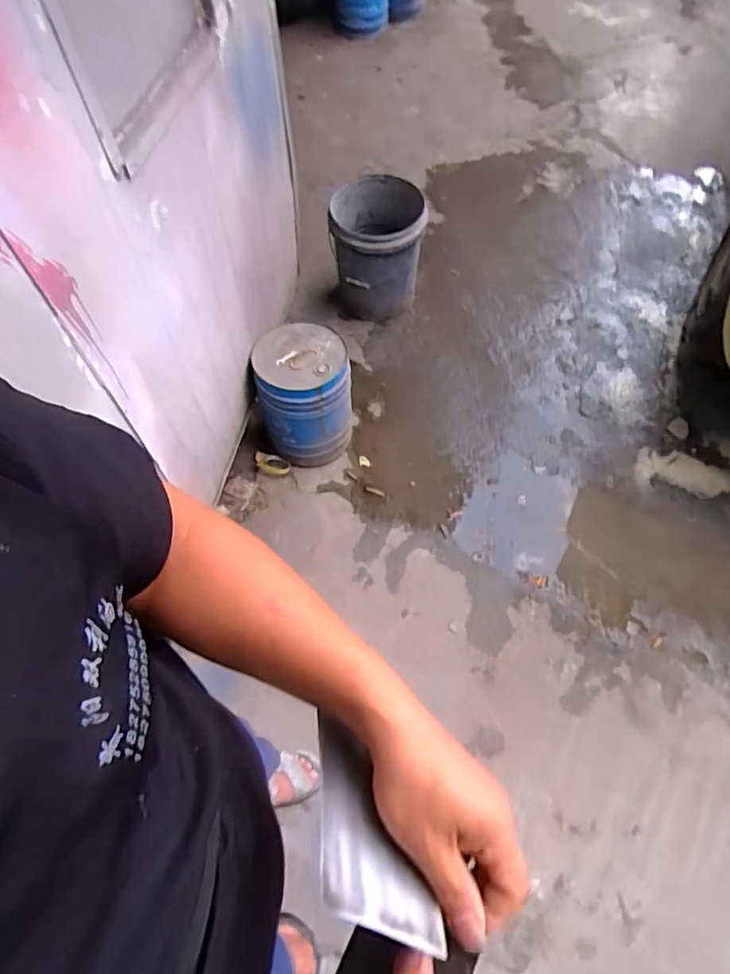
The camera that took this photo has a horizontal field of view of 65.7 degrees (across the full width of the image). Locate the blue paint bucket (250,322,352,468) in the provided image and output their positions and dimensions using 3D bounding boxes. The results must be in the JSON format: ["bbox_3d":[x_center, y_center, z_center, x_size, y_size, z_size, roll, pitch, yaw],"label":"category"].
[{"bbox_3d":[-0.183,-0.272,1.745,0.262,0.380,0.274,1,61,-1],"label":"blue paint bucket"}]

